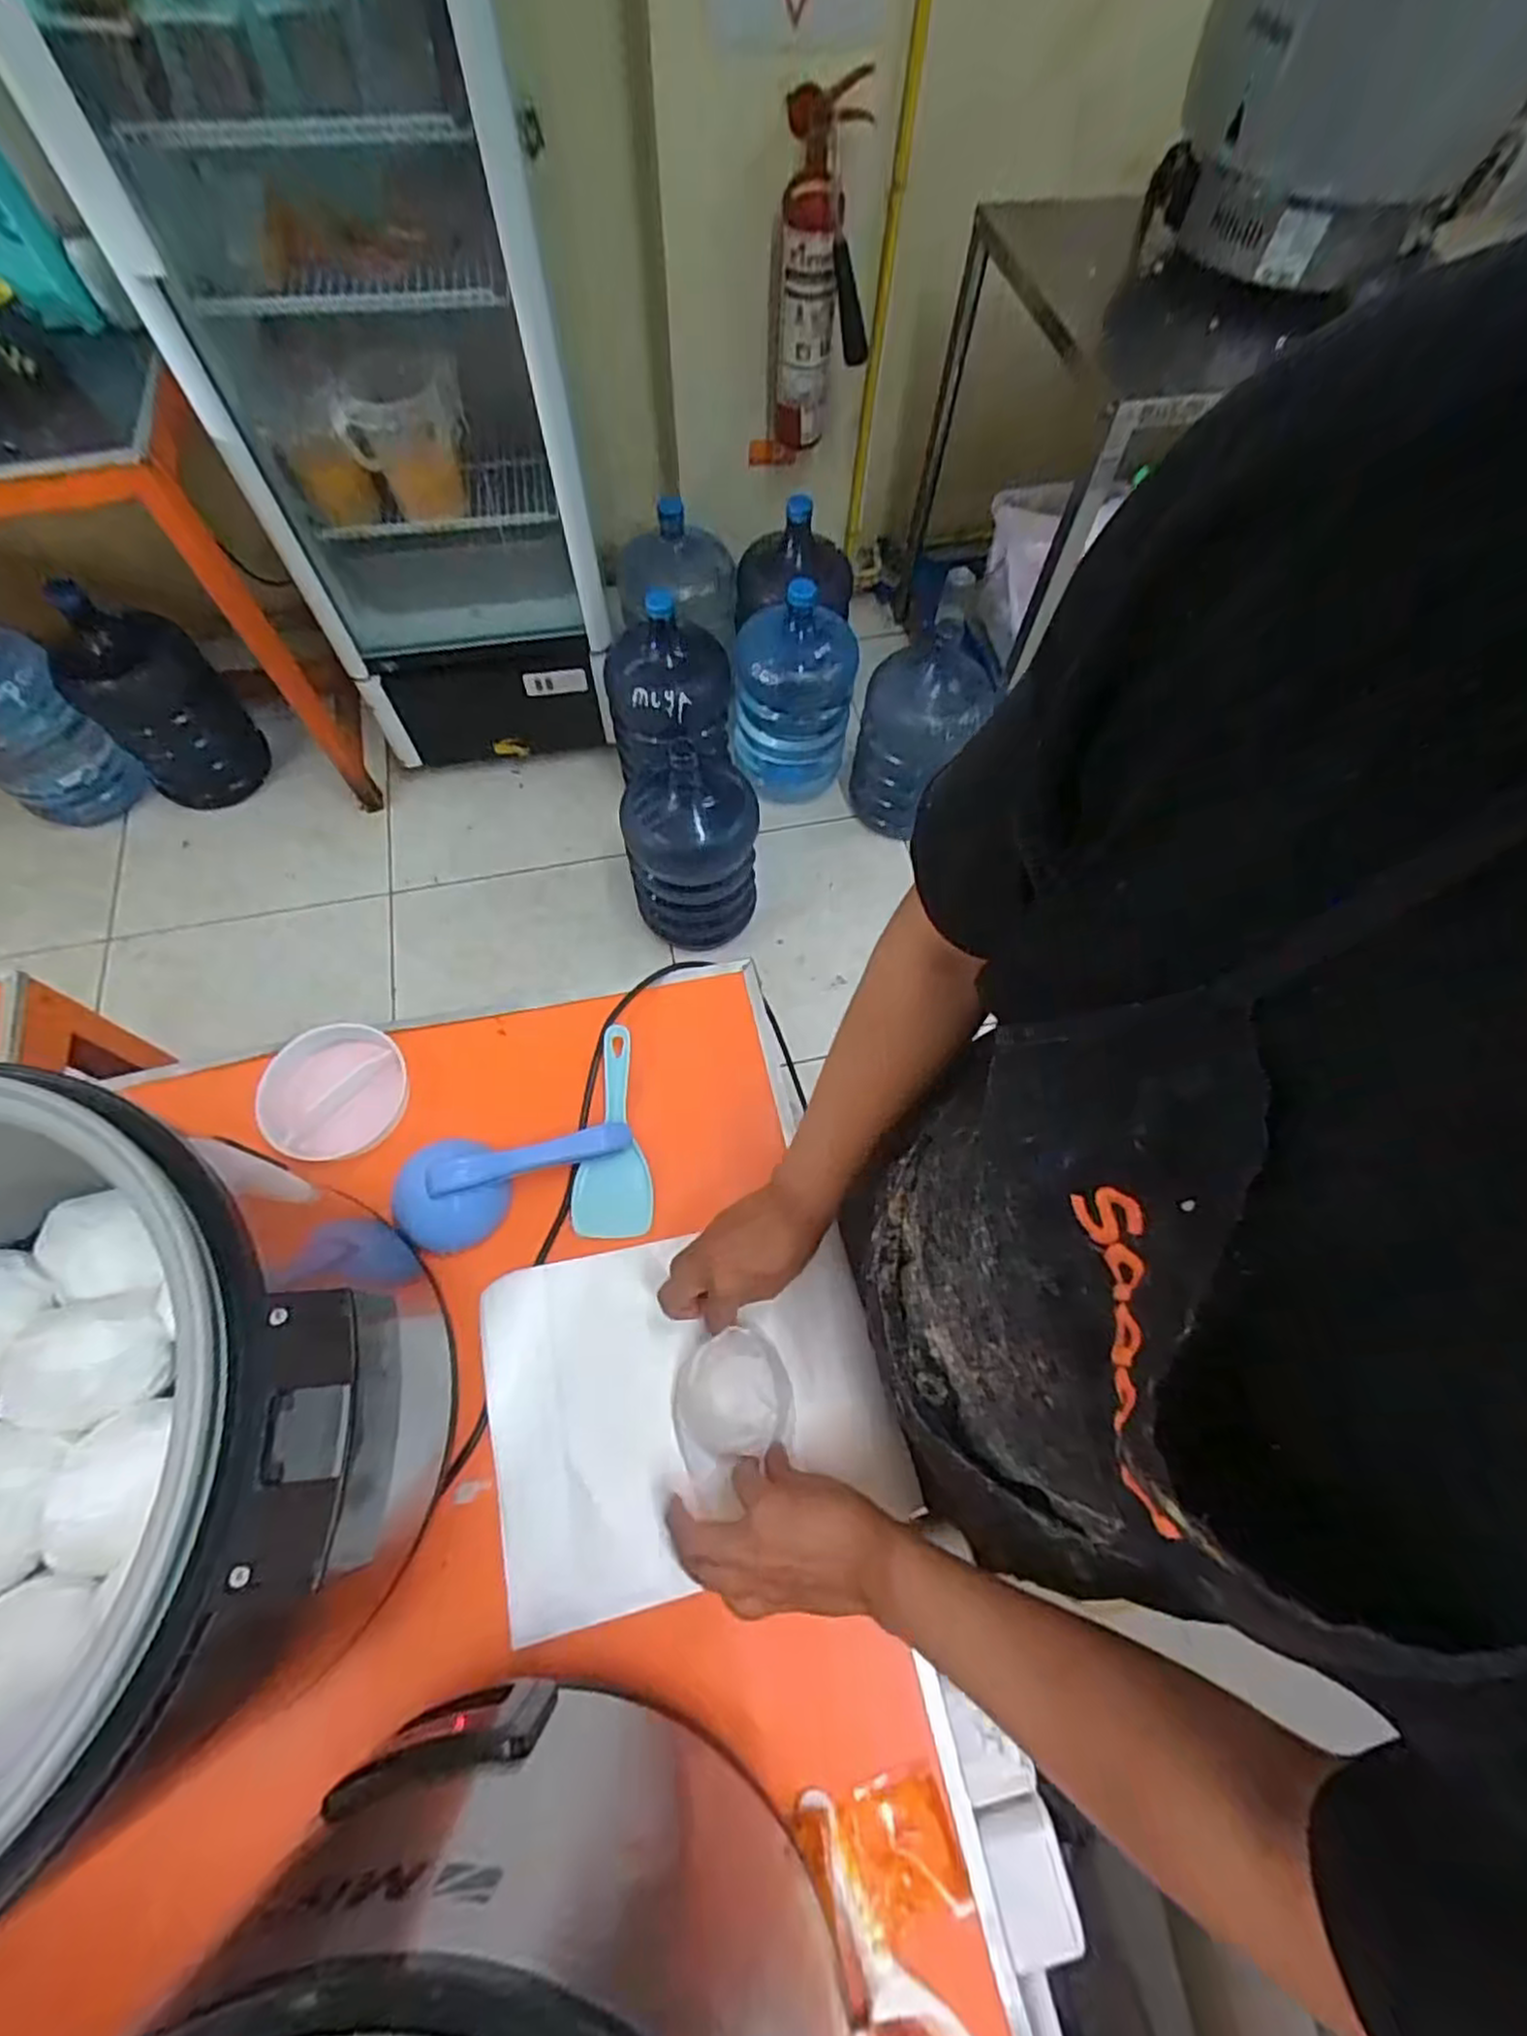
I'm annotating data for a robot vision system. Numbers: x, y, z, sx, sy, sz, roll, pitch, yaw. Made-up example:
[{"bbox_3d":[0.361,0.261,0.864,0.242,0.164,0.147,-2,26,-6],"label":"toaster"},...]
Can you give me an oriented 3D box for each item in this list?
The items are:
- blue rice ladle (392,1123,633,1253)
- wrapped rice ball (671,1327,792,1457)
[{"bbox_3d":[-0.210,0.139,0.647,0.181,0.050,0.094,-4,65,-4],"label":"blue rice ladle"},{"bbox_3d":[-0.025,0.291,0.595,0.088,0.038,0.084,-3,65,-3],"label":"wrapped rice ball"}]

